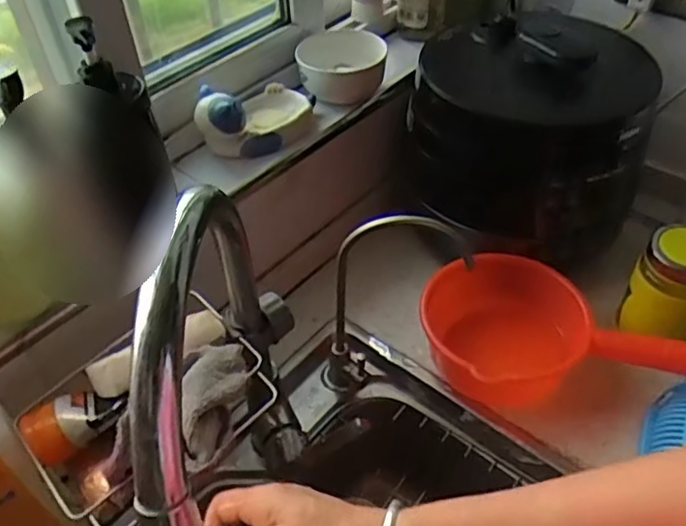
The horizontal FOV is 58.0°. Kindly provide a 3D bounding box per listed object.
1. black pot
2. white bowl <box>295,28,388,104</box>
[{"bbox_3d":[0.214,-0.162,0.726,0.261,0.191,0.234,13,48,14],"label":"black pot"},{"bbox_3d":[-0.003,-0.243,0.761,0.103,0.056,0.103,-1,46,1],"label":"white bowl"}]

